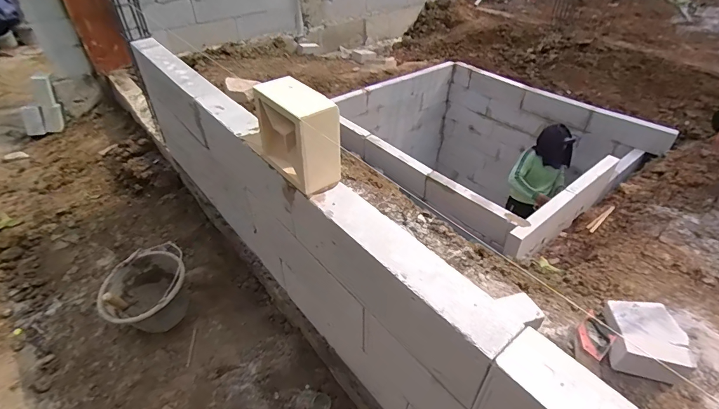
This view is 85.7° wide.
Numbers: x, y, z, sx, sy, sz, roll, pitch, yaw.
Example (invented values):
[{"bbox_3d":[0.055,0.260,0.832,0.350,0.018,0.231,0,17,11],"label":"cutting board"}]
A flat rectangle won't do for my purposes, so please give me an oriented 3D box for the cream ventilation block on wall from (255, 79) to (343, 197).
[{"bbox_3d":[-0.149,-0.167,0.921,0.106,0.204,0.204,-31,49,-31],"label":"cream ventilation block on wall"}]

